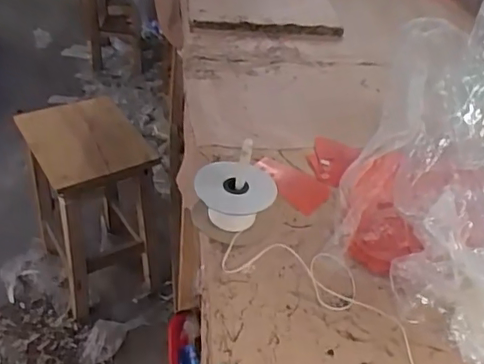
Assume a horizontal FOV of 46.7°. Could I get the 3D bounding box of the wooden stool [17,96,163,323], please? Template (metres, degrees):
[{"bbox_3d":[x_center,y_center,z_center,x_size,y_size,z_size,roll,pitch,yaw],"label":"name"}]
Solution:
[{"bbox_3d":[-0.369,0.053,1.431,0.255,0.438,0.322,-17,43,-25],"label":"wooden stool"}]

